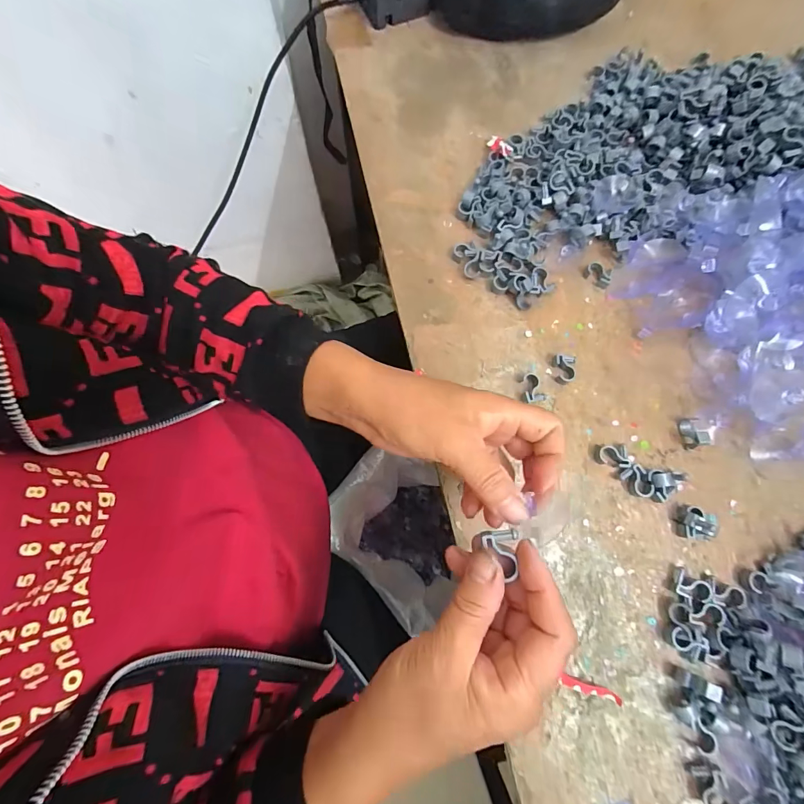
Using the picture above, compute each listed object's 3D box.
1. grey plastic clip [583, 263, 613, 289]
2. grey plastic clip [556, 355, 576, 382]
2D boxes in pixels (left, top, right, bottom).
[{"bbox_3d":[0.181,-0.117,0.355,0.025,0.007,0.019,35,77,7],"label":"grey plastic clip"},{"bbox_3d":[0.141,-0.028,0.333,0.016,0.010,0.024,2,76,-1],"label":"grey plastic clip"}]

